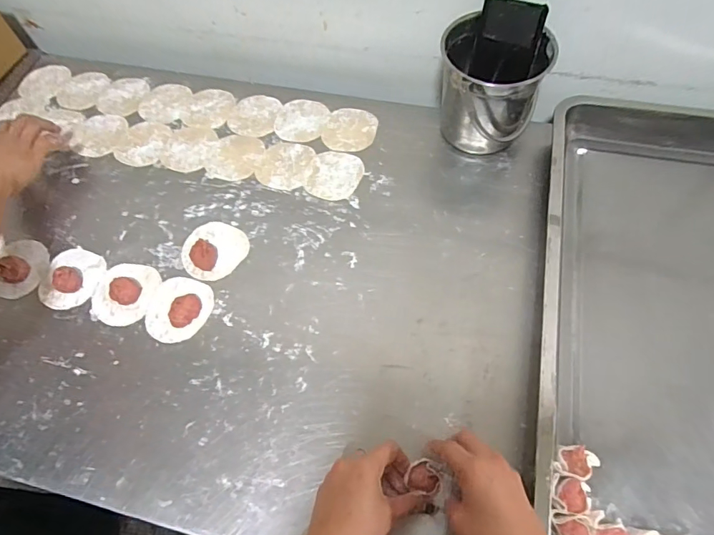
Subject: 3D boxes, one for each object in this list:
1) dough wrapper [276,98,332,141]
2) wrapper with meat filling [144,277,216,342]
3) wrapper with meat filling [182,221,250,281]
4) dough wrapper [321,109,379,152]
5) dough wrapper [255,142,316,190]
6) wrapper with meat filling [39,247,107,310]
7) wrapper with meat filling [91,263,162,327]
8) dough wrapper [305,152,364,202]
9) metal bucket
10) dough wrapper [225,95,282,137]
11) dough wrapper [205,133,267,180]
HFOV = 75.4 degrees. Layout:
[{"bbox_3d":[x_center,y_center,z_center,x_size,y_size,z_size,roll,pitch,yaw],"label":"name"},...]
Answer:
[{"bbox_3d":[-0.083,-0.221,0.692,0.075,0.004,0.082,-1,63,3],"label":"dough wrapper"},{"bbox_3d":[-0.218,0.049,0.563,0.075,0.016,0.083,14,65,10],"label":"wrapper with meat filling"},{"bbox_3d":[-0.189,-0.027,0.596,0.082,0.021,0.080,-1,63,3],"label":"wrapper with meat filling"},{"bbox_3d":[-0.011,-0.203,0.677,0.074,0.004,0.081,-1,63,3],"label":"dough wrapper"},{"bbox_3d":[-0.102,-0.145,0.655,0.074,0.004,0.078,13,65,9],"label":"dough wrapper"},{"bbox_3d":[-0.371,0.010,0.591,0.075,0.026,0.084,15,65,10],"label":"wrapper with meat filling"},{"bbox_3d":[-0.293,0.029,0.576,0.076,0.019,0.082,13,65,9],"label":"wrapper with meat filling"},{"bbox_3d":[-0.031,-0.128,0.641,0.072,0.004,0.080,19,66,12],"label":"dough wrapper"},{"bbox_3d":[0.173,-0.239,0.614,0.123,0.131,0.118,-1,63,3],"label":"metal bucket"},{"bbox_3d":[-0.156,-0.232,0.700,0.073,0.004,0.081,9,64,7],"label":"dough wrapper"},{"bbox_3d":[-0.175,-0.160,0.664,0.074,0.004,0.080,16,66,11],"label":"dough wrapper"}]

